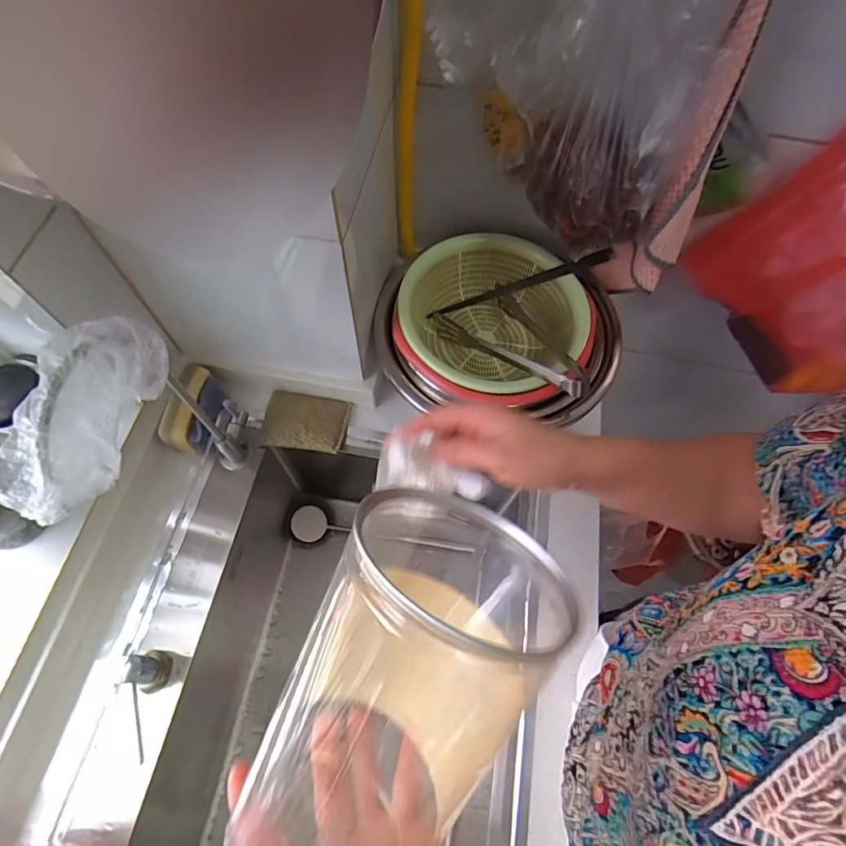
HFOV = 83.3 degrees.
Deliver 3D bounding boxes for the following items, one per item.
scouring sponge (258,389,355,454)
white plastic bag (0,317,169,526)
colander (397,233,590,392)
[{"bbox_3d":[-0.159,-0.004,0.647,0.112,0.012,0.082,7,65,1],"label":"scouring sponge"},{"bbox_3d":[-0.250,-0.010,0.347,0.072,0.052,0.159,2,65,-1],"label":"white plastic bag"},{"bbox_3d":[0.080,-0.134,0.629,0.211,0.081,0.240,39,69,15],"label":"colander"}]

